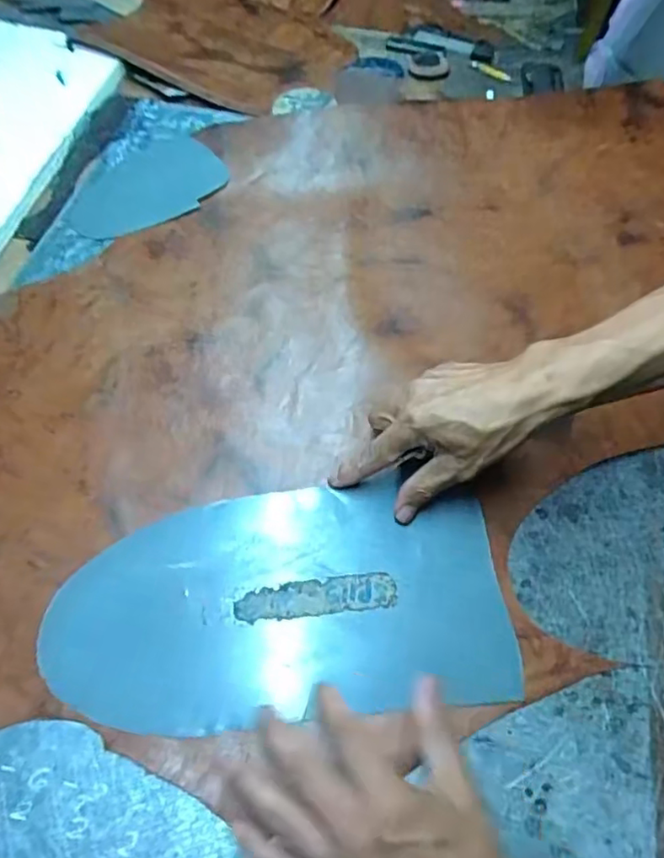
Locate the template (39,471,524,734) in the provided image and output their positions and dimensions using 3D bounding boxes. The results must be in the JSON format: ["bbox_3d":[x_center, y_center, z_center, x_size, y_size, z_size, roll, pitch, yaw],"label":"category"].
[{"bbox_3d":[-0.032,0.113,0.396,0.297,0.007,0.150,-4,59,-5],"label":"template"}]

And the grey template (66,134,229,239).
[{"bbox_3d":[-0.198,-0.259,0.611,0.161,0.011,0.124,-26,61,-11],"label":"grey template"}]

